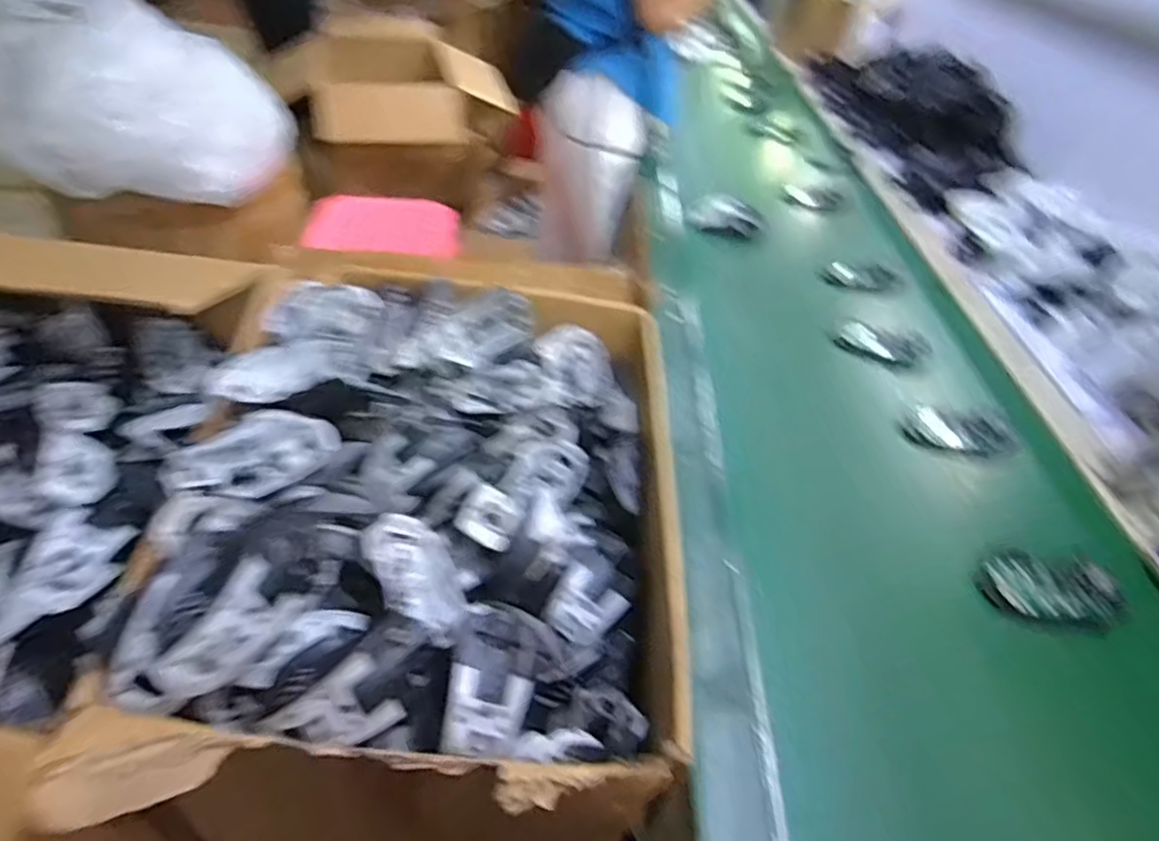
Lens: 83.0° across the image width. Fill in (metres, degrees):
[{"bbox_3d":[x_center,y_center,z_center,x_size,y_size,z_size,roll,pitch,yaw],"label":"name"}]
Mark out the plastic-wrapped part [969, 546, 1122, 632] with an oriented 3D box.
[{"bbox_3d":[0.407,0.145,0.572,0.113,0.021,0.068,16,43,10],"label":"plastic-wrapped part"}]

